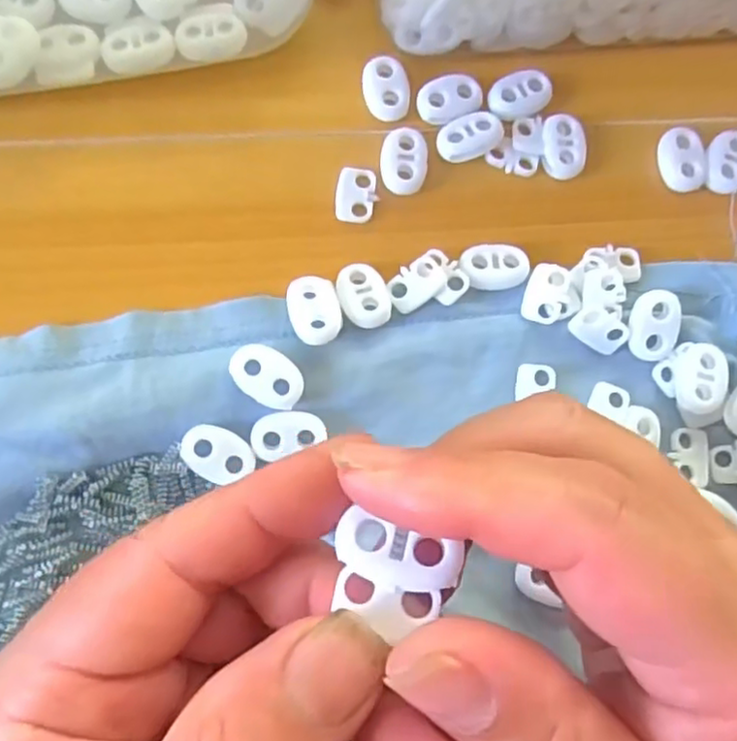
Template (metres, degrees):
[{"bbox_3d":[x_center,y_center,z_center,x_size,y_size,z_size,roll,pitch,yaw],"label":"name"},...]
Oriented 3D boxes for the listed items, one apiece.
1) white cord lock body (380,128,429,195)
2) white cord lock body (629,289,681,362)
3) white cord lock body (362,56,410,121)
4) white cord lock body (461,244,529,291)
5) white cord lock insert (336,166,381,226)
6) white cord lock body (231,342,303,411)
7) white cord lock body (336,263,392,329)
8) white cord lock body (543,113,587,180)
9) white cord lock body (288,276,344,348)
[{"bbox_3d":[0.012,-0.069,0.222,0.015,0.004,0.021,4,80,-4],"label":"white cord lock body"},{"bbox_3d":[0.091,-0.014,0.214,0.014,0.004,0.022,9,103,2],"label":"white cord lock body"},{"bbox_3d":[0.006,-0.094,0.224,0.015,0.004,0.021,-11,81,-6],"label":"white cord lock body"},{"bbox_3d":[0.041,-0.033,0.216,0.022,0.004,0.015,1,80,-4],"label":"white cord lock body"},{"bbox_3d":[-0.003,-0.057,0.220,0.014,0.004,0.018,4,80,-4],"label":"white cord lock insert"},{"bbox_3d":[-0.030,0.002,0.201,0.022,0.005,0.015,31,79,1],"label":"white cord lock body"},{"bbox_3d":[-0.001,-0.023,0.209,0.014,0.004,0.022,-22,82,-8],"label":"white cord lock body"},{"bbox_3d":[0.066,-0.076,0.228,0.015,0.004,0.022,-2,80,-5],"label":"white cord lock body"},{"bbox_3d":[-0.016,-0.018,0.206,0.015,0.005,0.022,-11,81,-6],"label":"white cord lock body"}]

